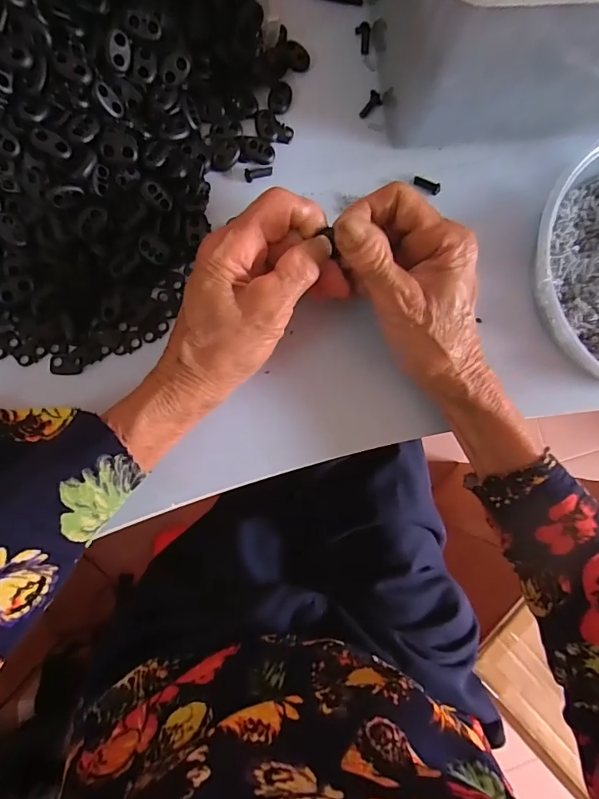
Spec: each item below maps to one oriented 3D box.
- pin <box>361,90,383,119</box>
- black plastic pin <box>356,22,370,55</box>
[{"bbox_3d":[0.050,-0.207,0.321,0.011,0.004,0.020,37,95,-4],"label":"pin"},{"bbox_3d":[0.046,-0.257,0.324,0.009,0.005,0.020,-9,103,-9],"label":"black plastic pin"}]

